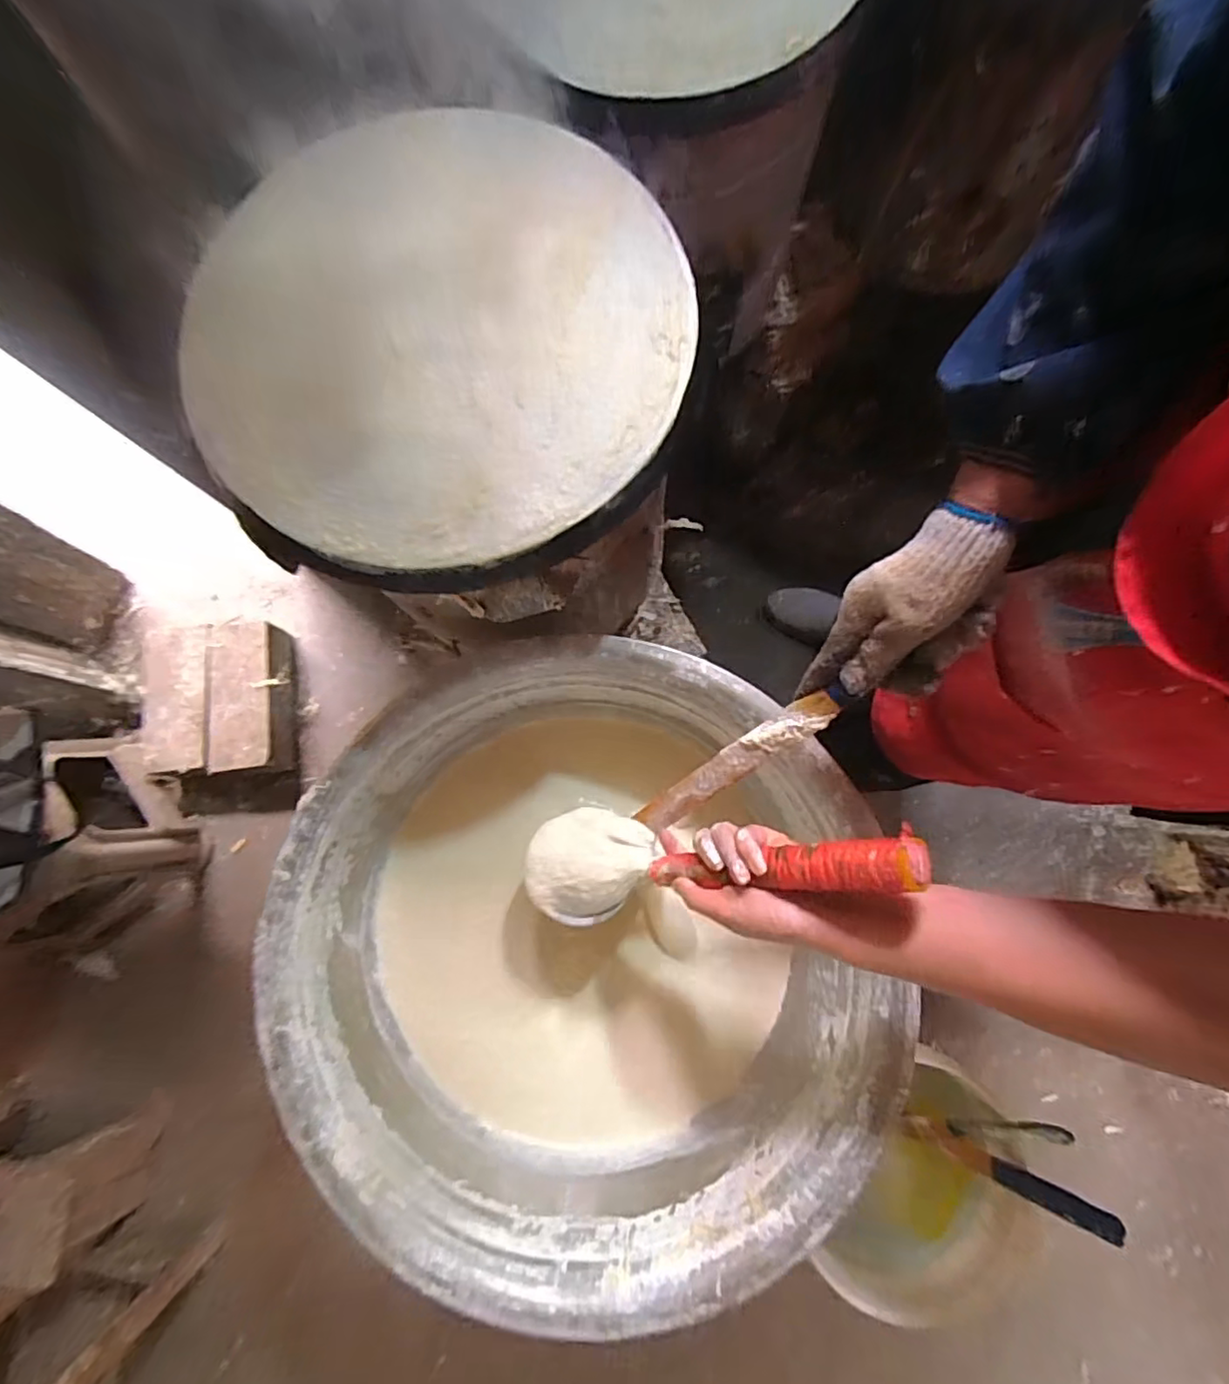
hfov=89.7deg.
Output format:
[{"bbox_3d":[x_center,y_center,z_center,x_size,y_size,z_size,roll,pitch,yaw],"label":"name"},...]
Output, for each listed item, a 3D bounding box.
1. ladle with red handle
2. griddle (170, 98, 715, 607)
[{"bbox_3d":[0.058,0.139,0.487,0.062,0.356,0.100,4,76,-41],"label":"ladle with red handle"},{"bbox_3d":[-0.131,-0.268,0.466,0.369,0.041,0.369,0,80,1],"label":"griddle"}]

